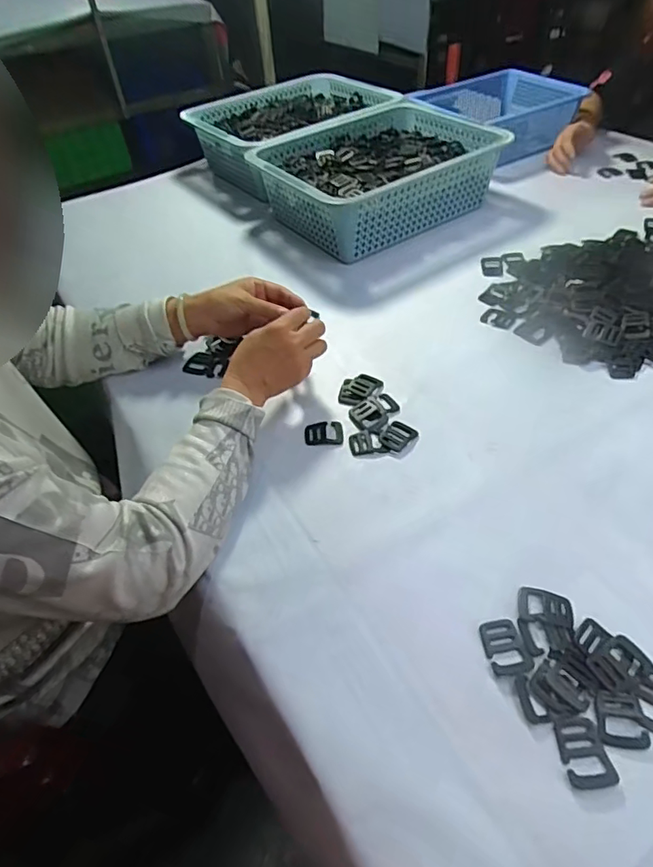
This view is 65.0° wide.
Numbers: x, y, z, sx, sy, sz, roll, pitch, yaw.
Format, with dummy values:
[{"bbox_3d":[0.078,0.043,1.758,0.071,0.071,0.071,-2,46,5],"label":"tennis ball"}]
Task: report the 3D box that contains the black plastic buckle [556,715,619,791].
[{"bbox_3d":[0.183,0.225,0.362,0.033,0.004,0.045,-4,48,2],"label":"black plastic buckle"}]

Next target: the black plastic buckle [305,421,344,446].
[{"bbox_3d":[-0.003,-0.002,0.589,0.043,0.004,0.033,-6,48,0],"label":"black plastic buckle"}]

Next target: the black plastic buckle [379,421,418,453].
[{"bbox_3d":[0.081,0.004,0.578,0.032,0.009,0.039,26,55,25],"label":"black plastic buckle"}]

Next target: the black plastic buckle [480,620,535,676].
[{"bbox_3d":[0.144,0.174,0.416,0.032,0.005,0.045,-12,48,-5],"label":"black plastic buckle"}]

